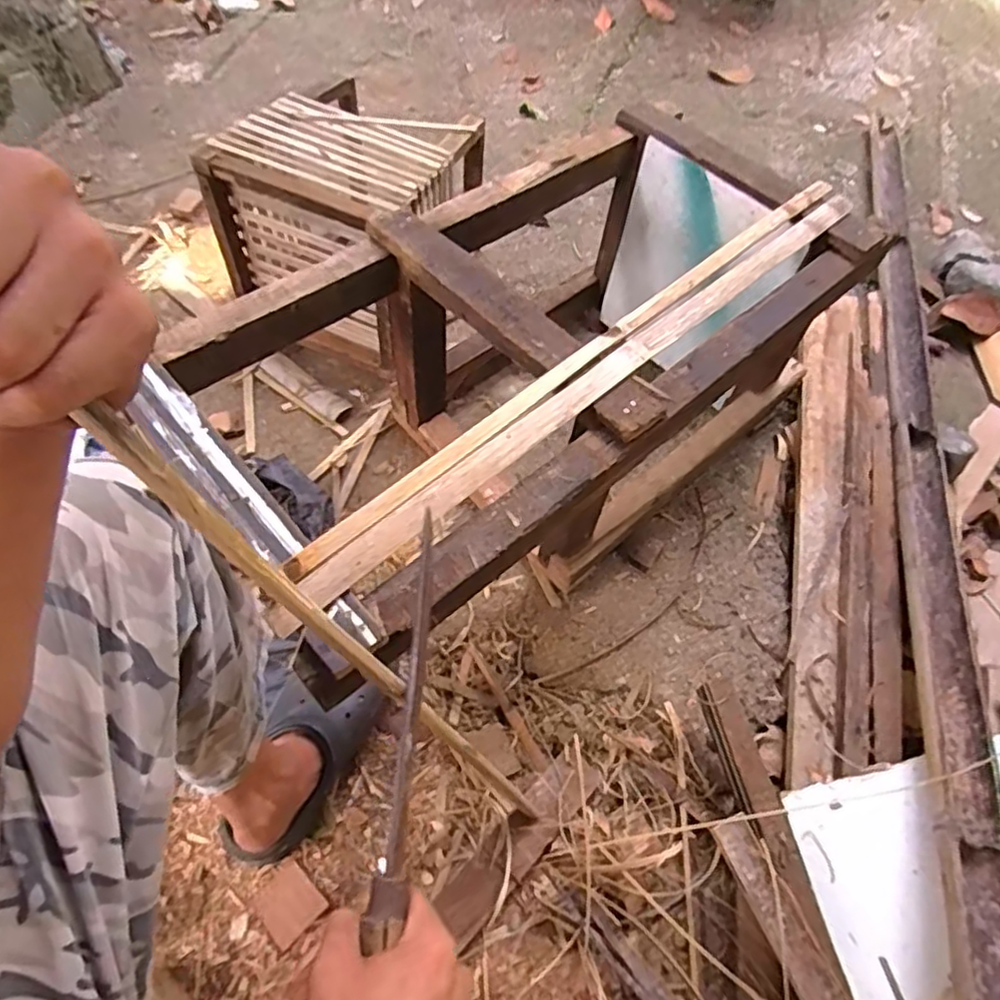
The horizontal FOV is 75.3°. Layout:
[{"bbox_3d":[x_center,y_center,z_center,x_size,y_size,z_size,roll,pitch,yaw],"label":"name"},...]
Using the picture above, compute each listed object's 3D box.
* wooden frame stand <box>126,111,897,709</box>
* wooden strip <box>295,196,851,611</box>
[{"bbox_3d":[0.029,-0.138,0.843,0.798,0.340,0.409,-37,68,-21],"label":"wooden frame stand"},{"bbox_3d":[0.134,-0.145,0.659,0.774,0.021,0.033,-38,68,-21],"label":"wooden strip"}]

